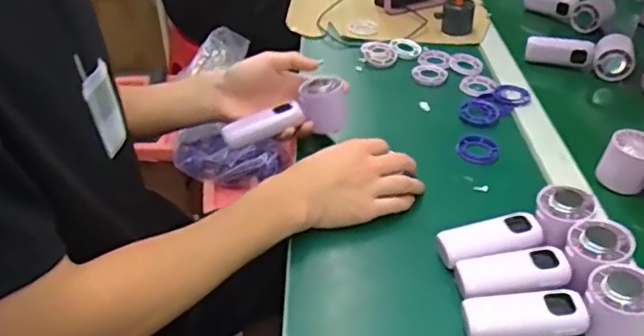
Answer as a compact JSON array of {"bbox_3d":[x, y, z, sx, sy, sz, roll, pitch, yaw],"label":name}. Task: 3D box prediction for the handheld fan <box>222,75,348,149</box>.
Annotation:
[{"bbox_3d":[-0.043,-0.062,0.704,0.151,0.054,0.043,-20,42,-19],"label":"handheld fan"}]

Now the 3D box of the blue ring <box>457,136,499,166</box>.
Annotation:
[{"bbox_3d":[0.198,-0.024,0.727,0.050,0.004,0.060,15,43,21],"label":"blue ring"}]

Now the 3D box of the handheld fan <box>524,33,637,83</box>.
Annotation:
[{"bbox_3d":[0.402,-0.180,0.903,0.154,0.042,0.061,6,40,12],"label":"handheld fan"}]

